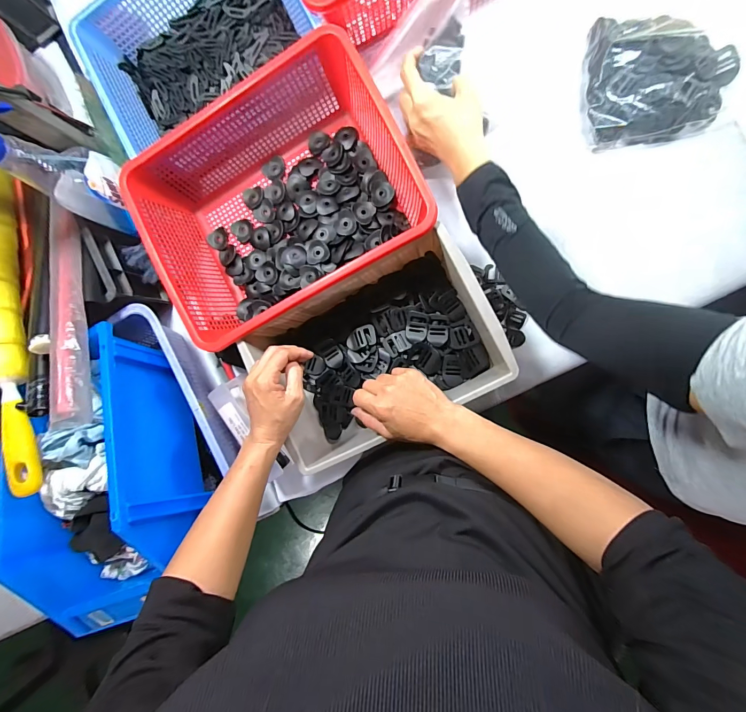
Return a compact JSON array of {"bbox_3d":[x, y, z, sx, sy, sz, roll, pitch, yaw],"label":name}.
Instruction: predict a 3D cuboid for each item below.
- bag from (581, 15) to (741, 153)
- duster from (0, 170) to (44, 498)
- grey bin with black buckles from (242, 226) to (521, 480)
[{"bbox_3d":[0.348,-0.338,0.445,0.163,0.040,0.137,-1,92,10],"label":"bag"},{"bbox_3d":[-0.496,-0.069,0.493,0.068,0.055,0.510,-29,72,9],"label":"duster"},{"bbox_3d":[0.019,-0.007,0.486,0.314,0.102,0.202,-28,87,9],"label":"grey bin with black buckles"}]

